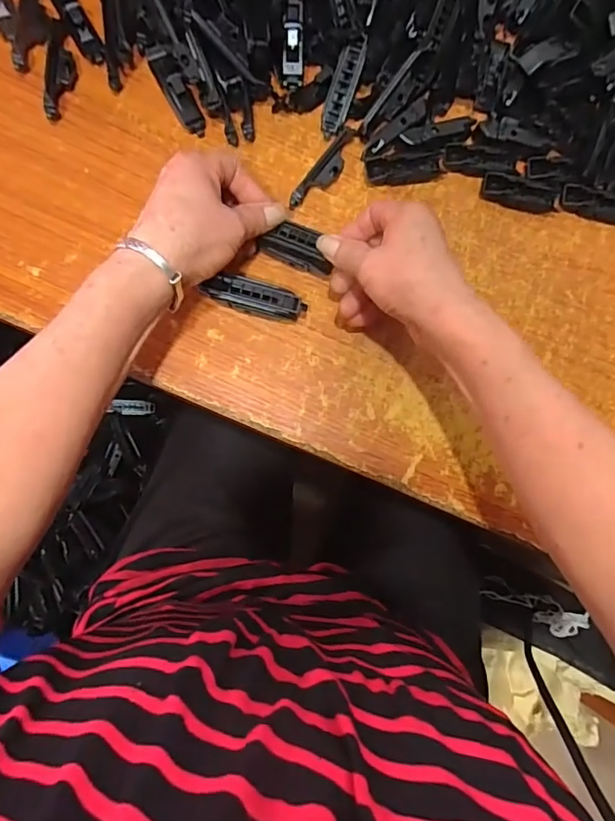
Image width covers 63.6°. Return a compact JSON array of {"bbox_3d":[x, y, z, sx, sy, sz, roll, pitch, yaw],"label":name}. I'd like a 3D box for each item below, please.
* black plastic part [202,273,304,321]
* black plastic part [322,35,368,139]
[{"bbox_3d":[-0.040,-0.088,0.385,0.076,0.021,0.025,12,85,-4],"label":"black plastic part"},{"bbox_3d":[0.030,-0.263,0.404,0.020,0.007,0.074,20,106,-3],"label":"black plastic part"}]

